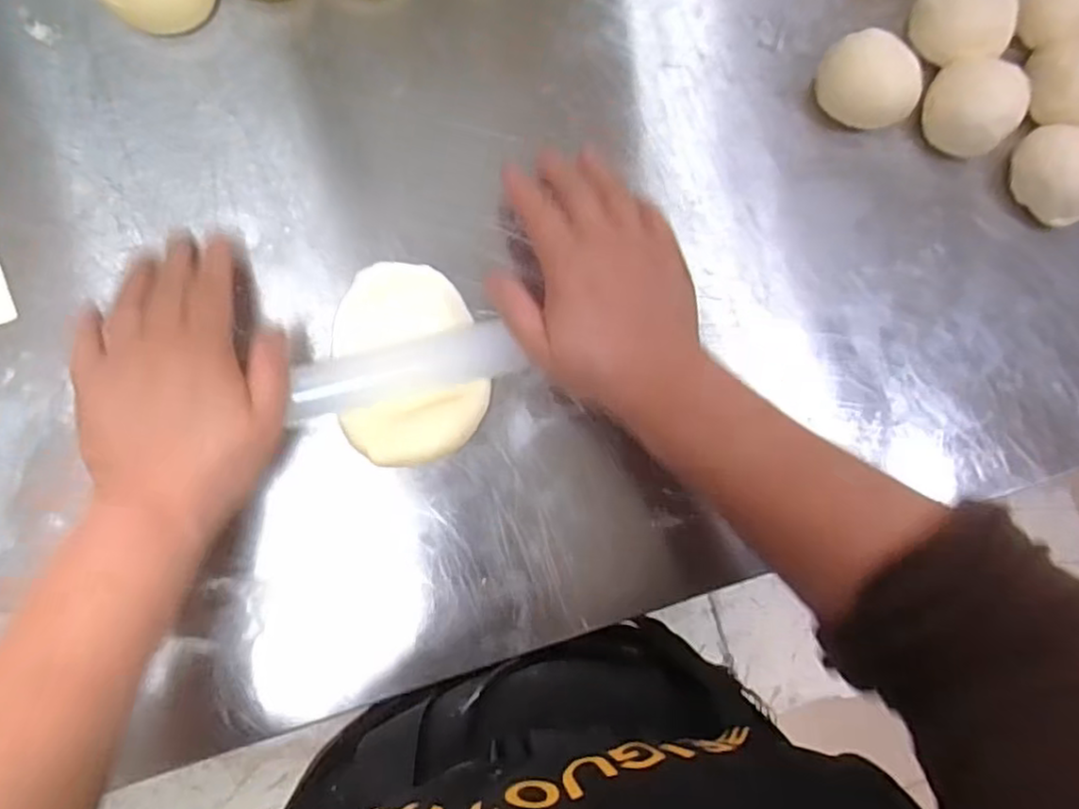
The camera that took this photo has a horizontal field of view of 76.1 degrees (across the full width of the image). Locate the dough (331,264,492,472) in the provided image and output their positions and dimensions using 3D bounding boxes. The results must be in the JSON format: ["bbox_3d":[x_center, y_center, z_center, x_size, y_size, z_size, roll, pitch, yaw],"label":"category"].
[{"bbox_3d":[-0.074,-0.024,0.391,0.081,0.011,0.115,-15,78,-13],"label":"dough"}]

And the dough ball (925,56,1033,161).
[{"bbox_3d":[0.285,-0.196,0.452,0.054,0.041,0.059,1,83,-6],"label":"dough ball"}]

